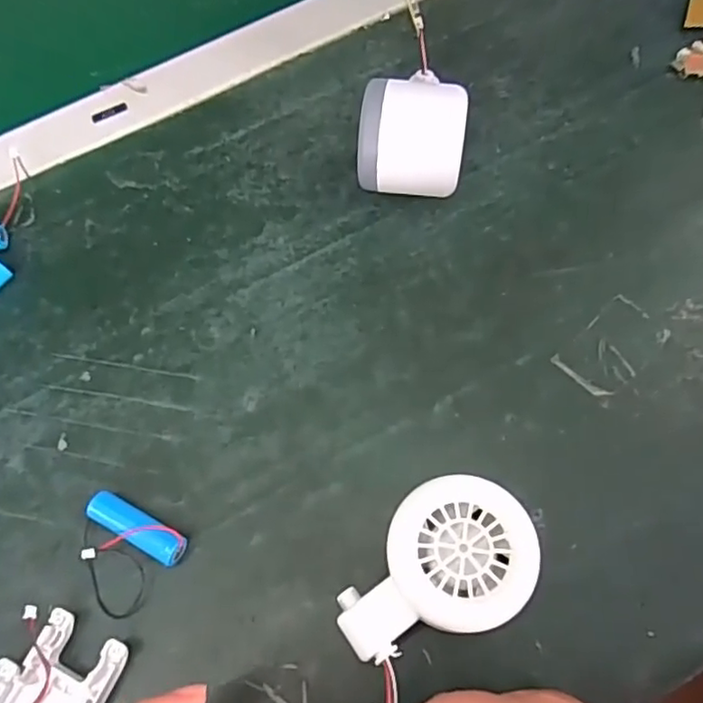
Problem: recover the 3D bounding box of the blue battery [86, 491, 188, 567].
[{"bbox_3d":[-0.102,0.084,0.292,0.048,0.015,0.015,26,72,12],"label":"blue battery"}]

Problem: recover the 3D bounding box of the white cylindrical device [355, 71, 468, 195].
[{"bbox_3d":[0.033,-0.112,0.341,0.055,0.058,0.049,5,69,5],"label":"white cylindrical device"}]

